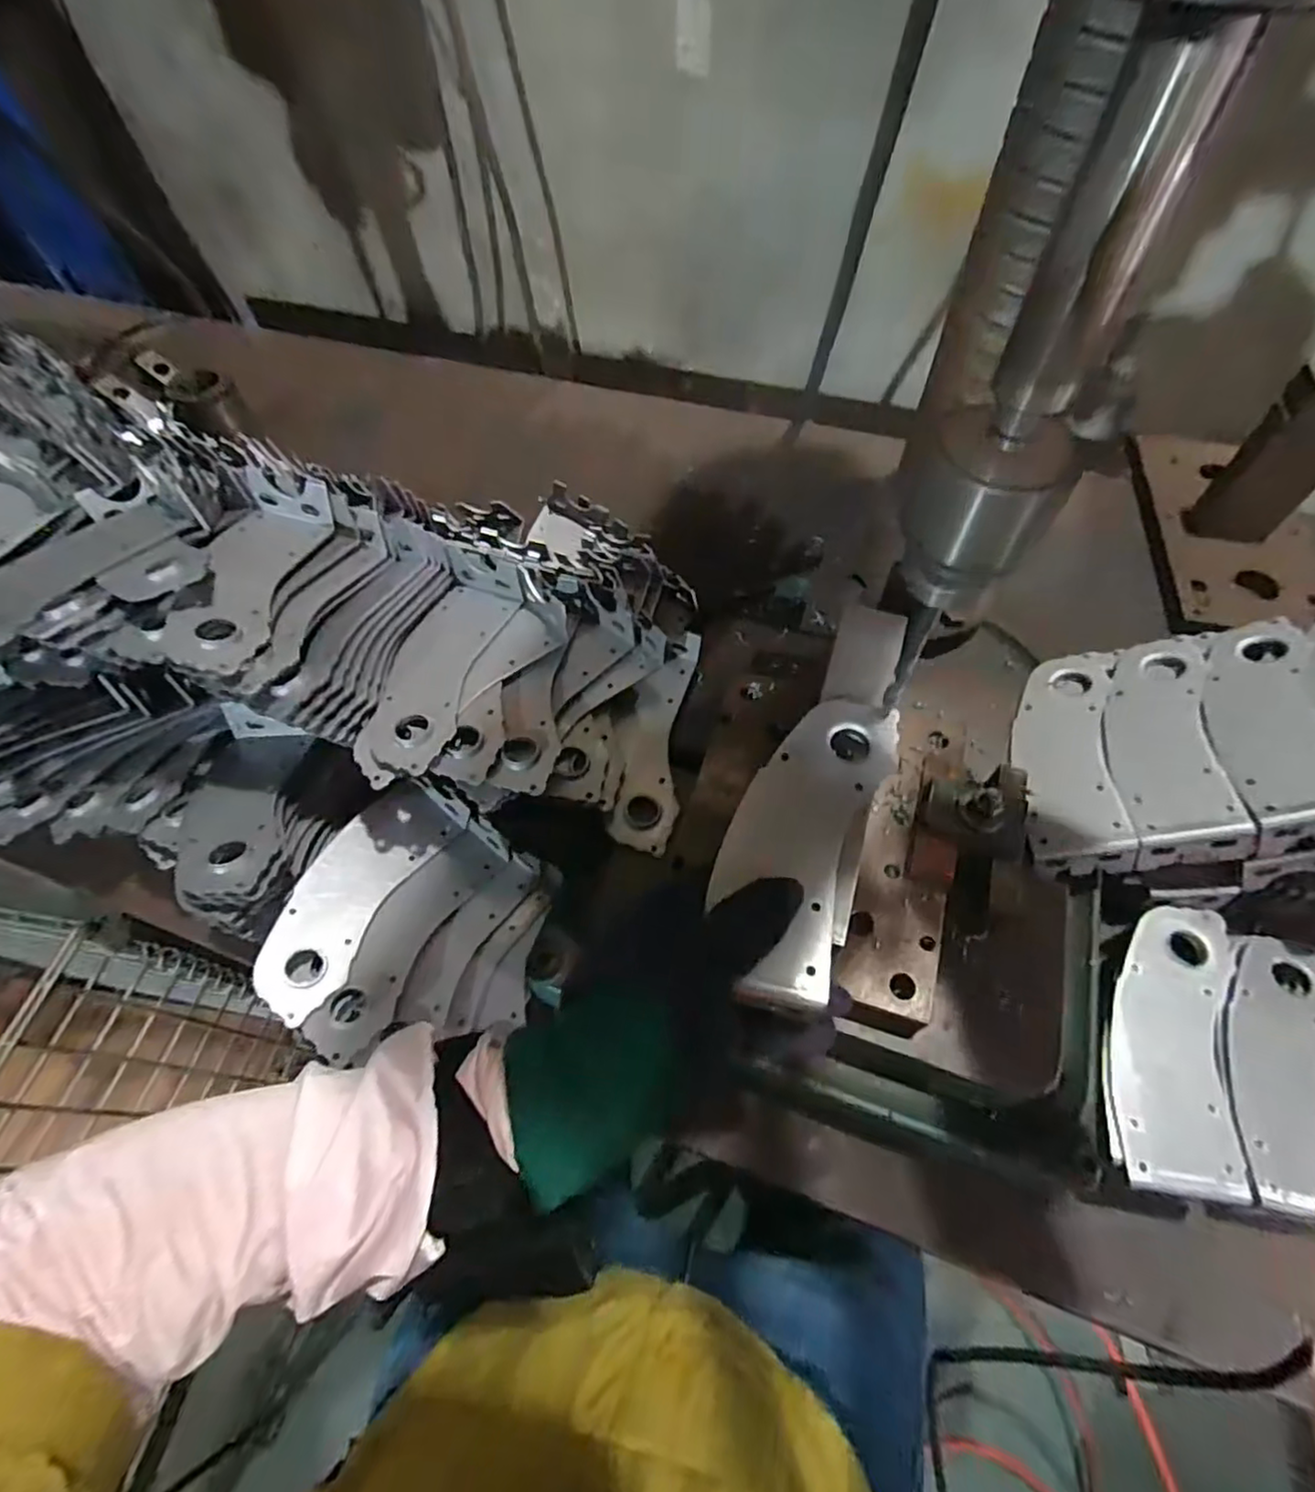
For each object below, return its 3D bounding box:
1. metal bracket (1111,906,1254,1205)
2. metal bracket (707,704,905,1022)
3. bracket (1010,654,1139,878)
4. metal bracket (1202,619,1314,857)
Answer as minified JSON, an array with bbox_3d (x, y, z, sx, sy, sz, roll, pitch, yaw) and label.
[{"bbox_3d":[0.324,0.180,0.404,0.063,0.014,0.176,20,63,14],"label":"metal bracket"},{"bbox_3d":[0.075,0.041,0.335,0.070,0.009,0.167,17,60,12],"label":"metal bracket"},{"bbox_3d":[0.300,0.002,0.475,0.067,0.030,0.181,10,61,9],"label":"bracket"},{"bbox_3d":[0.426,-0.011,0.451,0.072,0.040,0.185,-3,47,33],"label":"metal bracket"}]

